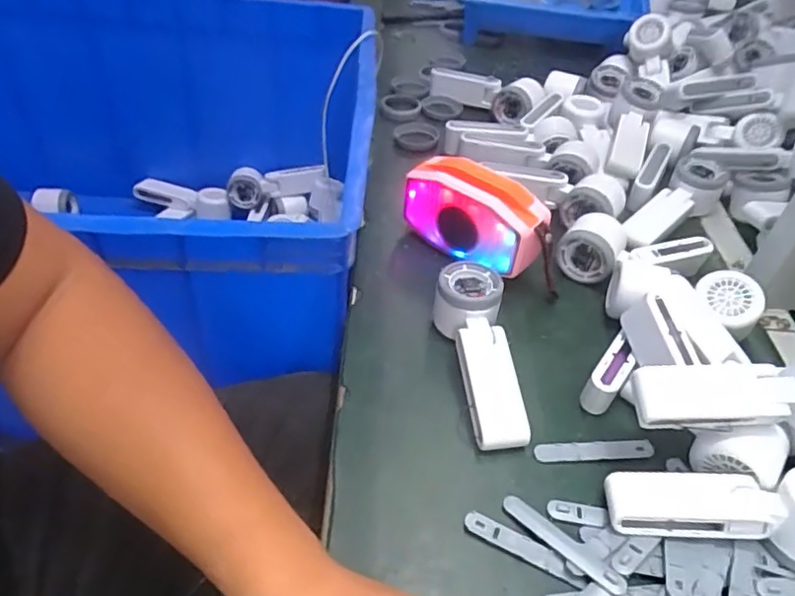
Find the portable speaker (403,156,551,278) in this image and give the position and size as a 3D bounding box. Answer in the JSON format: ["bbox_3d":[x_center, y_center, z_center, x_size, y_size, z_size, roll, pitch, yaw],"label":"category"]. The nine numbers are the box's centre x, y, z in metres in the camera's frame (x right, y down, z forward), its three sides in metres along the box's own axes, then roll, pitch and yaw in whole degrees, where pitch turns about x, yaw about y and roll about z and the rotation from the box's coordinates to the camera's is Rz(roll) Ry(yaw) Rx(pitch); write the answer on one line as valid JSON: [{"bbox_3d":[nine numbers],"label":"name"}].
[{"bbox_3d":[0.076,-0.081,0.600,0.149,0.093,0.060,29,49,22],"label":"portable speaker"}]

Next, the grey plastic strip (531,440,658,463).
[{"bbox_3d":[0.157,0.121,0.471,0.096,0.006,0.014,0,45,-6],"label":"grey plastic strip"}]

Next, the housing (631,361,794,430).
[{"bbox_3d":[0.260,0.076,0.428,0.171,0.058,0.047,-4,44,7],"label":"housing"}]

